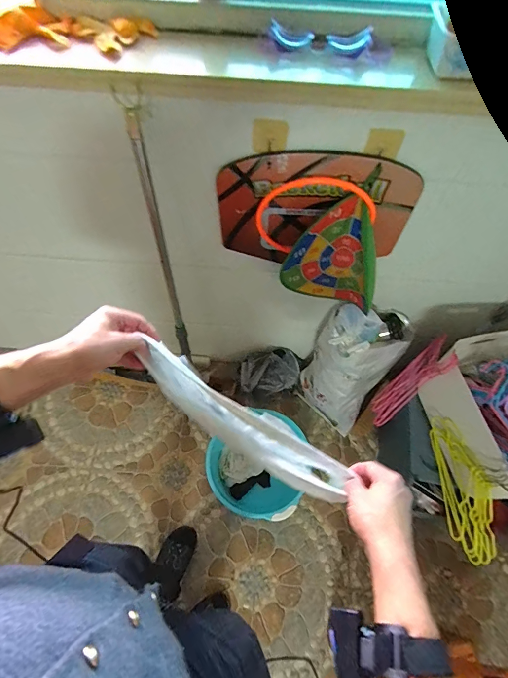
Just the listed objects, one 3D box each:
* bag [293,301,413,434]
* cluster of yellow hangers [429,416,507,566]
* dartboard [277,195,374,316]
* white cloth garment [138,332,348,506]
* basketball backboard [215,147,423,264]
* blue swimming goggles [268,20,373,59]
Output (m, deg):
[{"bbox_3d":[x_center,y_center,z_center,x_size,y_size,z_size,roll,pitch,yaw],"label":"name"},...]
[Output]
[{"bbox_3d":[0.295,0.109,1.157,0.242,0.434,0.223,26,64,12],"label":"bag"},{"bbox_3d":[0.505,0.331,0.819,0.080,0.204,0.319,5,62,1],"label":"cluster of yellow hangers"},{"bbox_3d":[0.181,-0.164,0.833,0.218,0.307,0.095,15,62,7],"label":"dartboard"},{"bbox_3d":[-0.022,0.113,0.480,0.301,0.085,0.048,35,67,1],"label":"white cloth garment"},{"bbox_3d":[0.129,-0.260,0.768,0.410,0.288,0.054,1,64,3],"label":"basketball backboard"},{"bbox_3d":[0.104,-0.473,0.563,0.154,0.033,0.029,11,62,4],"label":"blue swimming goggles"}]

